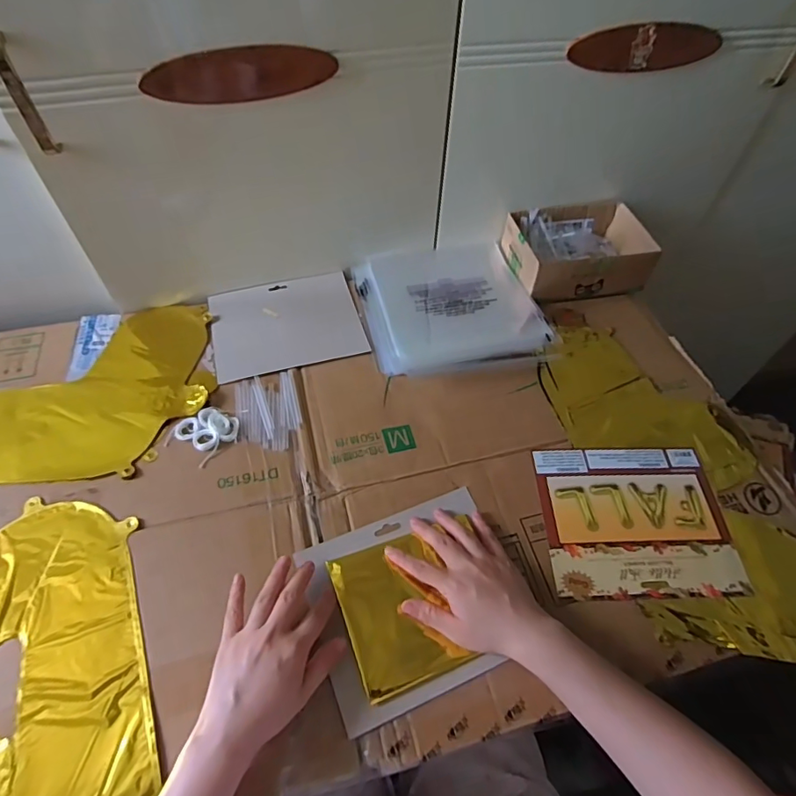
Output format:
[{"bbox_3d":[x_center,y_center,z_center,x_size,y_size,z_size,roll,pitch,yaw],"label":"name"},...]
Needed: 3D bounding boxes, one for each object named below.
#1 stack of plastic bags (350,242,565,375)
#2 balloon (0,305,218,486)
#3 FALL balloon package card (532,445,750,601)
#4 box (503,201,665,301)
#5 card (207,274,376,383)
[{"bbox_3d":[0.069,-0.132,0.694,0.232,0.018,0.241,-11,55,-10],"label":"stack of plastic bags"},{"bbox_3d":[-0.428,-0.008,0.591,0.392,0.006,0.239,-6,55,-6],"label":"balloon"},{"bbox_3d":[0.249,0.126,0.528,0.190,0.010,0.160,-1,54,-3],"label":"FALL balloon package card"},{"bbox_3d":[0.259,-0.214,0.733,0.189,0.066,0.138,-7,55,-7],"label":"box"},{"bbox_3d":[-0.150,-0.102,0.671,0.190,0.005,0.158,-13,57,-12],"label":"card"}]

